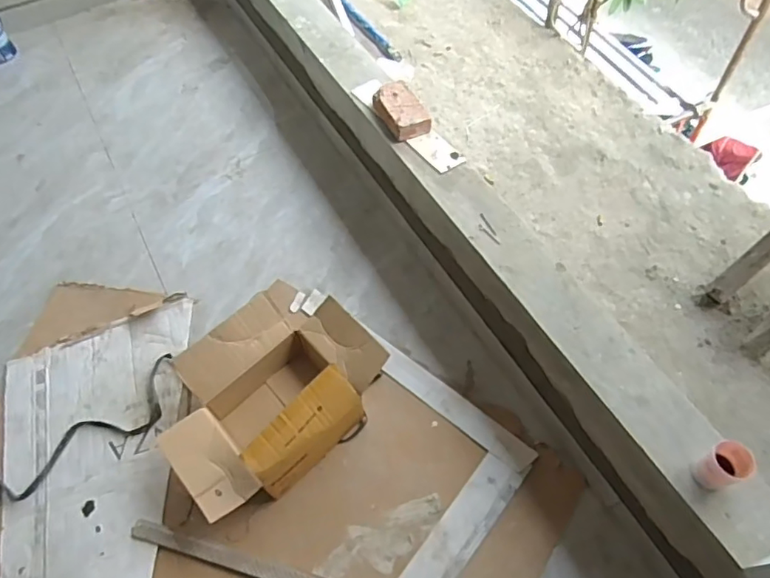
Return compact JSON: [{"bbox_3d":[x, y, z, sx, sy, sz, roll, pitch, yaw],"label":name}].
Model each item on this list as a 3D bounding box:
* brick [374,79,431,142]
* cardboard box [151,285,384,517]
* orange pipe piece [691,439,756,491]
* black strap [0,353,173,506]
[{"bbox_3d":[0.046,-0.522,1.572,0.120,0.047,0.207,-18,60,-9],"label":"brick"},{"bbox_3d":[-0.323,0.241,1.405,0.467,0.234,0.564,38,67,22],"label":"cardboard box"},{"bbox_3d":[0.613,0.325,0.988,0.069,0.099,0.066,-1,58,1],"label":"orange pipe piece"},{"bbox_3d":[-0.863,0.388,1.470,0.586,0.039,0.304,-13,59,-6],"label":"black strap"}]

